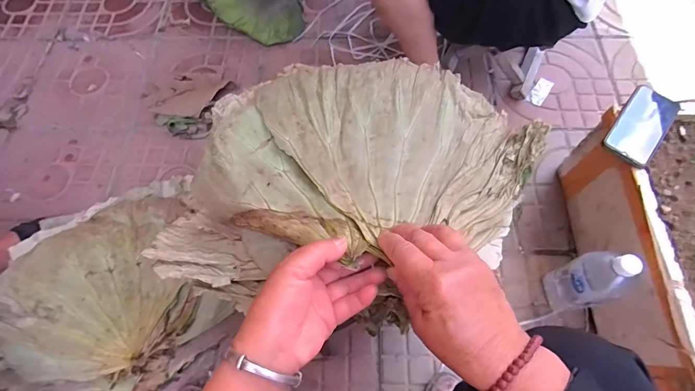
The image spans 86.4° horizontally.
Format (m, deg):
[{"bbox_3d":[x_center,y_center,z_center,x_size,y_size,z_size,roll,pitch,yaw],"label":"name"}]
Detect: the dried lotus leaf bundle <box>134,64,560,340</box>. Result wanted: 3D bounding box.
[{"bbox_3d":[0.013,-0.025,0.427,0.353,0.108,0.372,27,69,12],"label":"dried lotus leaf bundle"}]

